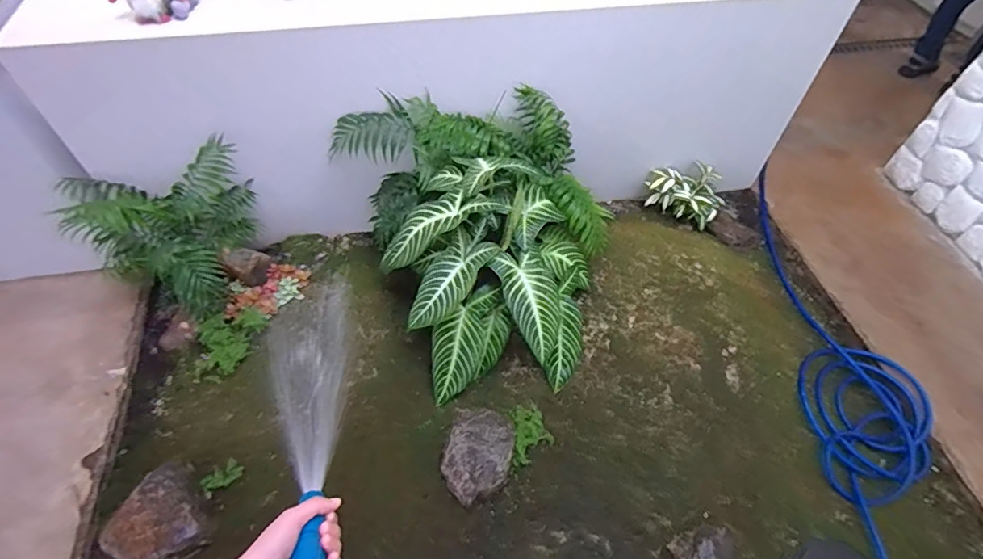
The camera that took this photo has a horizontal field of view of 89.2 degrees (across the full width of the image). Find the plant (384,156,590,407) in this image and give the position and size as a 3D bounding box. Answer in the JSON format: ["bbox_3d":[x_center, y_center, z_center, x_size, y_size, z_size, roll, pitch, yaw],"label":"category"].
[{"bbox_3d":[-0.021,-0.050,1.507,0.601,0.371,0.675,-3,53,-4],"label":"plant"}]

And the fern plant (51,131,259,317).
[{"bbox_3d":[-1.020,-0.203,1.576,0.461,0.358,0.402,19,54,12],"label":"fern plant"}]

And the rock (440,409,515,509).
[{"bbox_3d":[-0.038,0.469,1.362,0.183,0.076,0.258,15,54,9],"label":"rock"}]

